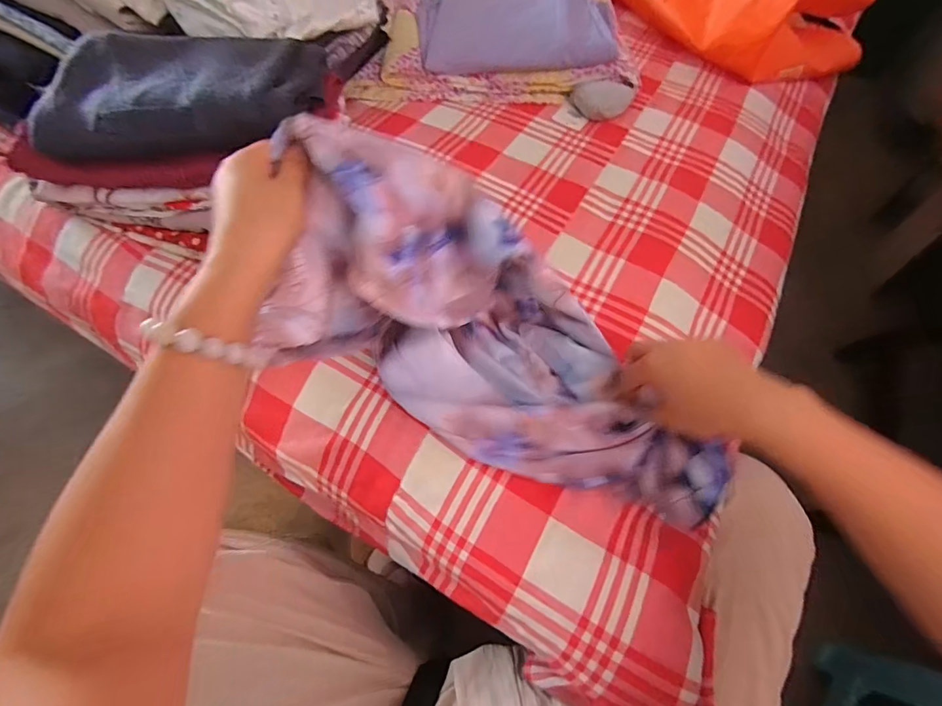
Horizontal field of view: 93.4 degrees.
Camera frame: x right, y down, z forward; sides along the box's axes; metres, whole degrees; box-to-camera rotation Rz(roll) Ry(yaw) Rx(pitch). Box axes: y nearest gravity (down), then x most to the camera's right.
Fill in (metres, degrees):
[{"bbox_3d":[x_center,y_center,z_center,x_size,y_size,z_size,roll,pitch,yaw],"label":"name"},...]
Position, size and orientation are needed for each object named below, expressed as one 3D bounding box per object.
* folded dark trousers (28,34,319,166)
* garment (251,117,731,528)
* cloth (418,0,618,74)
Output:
[{"bbox_3d":[-0.319,-0.293,0.500,0.279,0.050,0.188,-4,58,-1],"label":"folded dark trousers"},{"bbox_3d":[0.011,-0.002,0.392,0.398,0.169,0.157,40,62,-13],"label":"garment"},{"bbox_3d":[0.073,-0.543,0.731,0.315,0.046,0.211,0,58,1],"label":"cloth"}]

